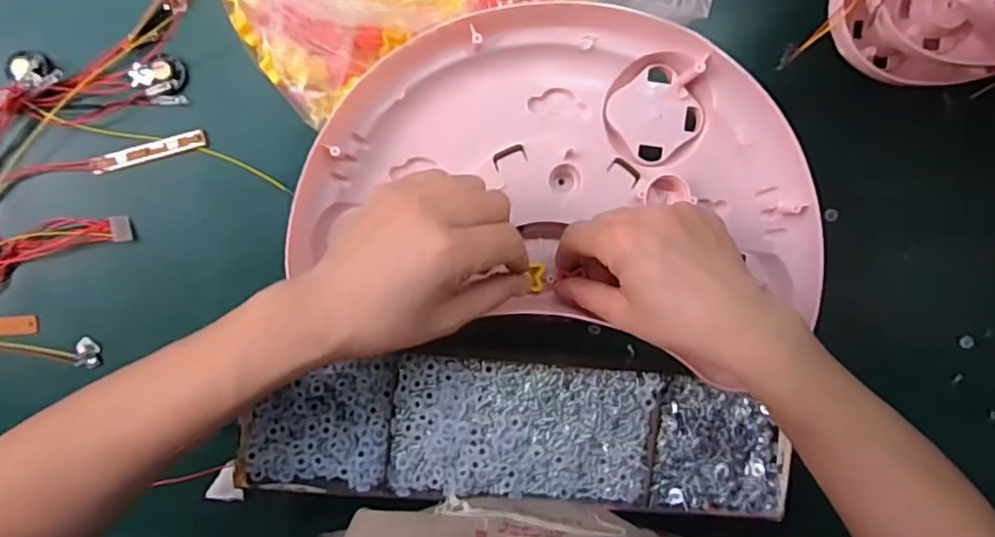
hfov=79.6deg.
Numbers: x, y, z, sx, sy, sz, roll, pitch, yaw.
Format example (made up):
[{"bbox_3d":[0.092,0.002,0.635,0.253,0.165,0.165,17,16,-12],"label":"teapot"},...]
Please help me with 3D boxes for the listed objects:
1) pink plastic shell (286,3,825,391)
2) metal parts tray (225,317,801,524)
[{"bbox_3d":[0.044,-0.063,0.393,0.331,0.038,0.199,5,93,-4],"label":"pink plastic shell"},{"bbox_3d":[0.021,0.101,0.423,0.372,0.036,0.123,5,93,-6],"label":"metal parts tray"}]

